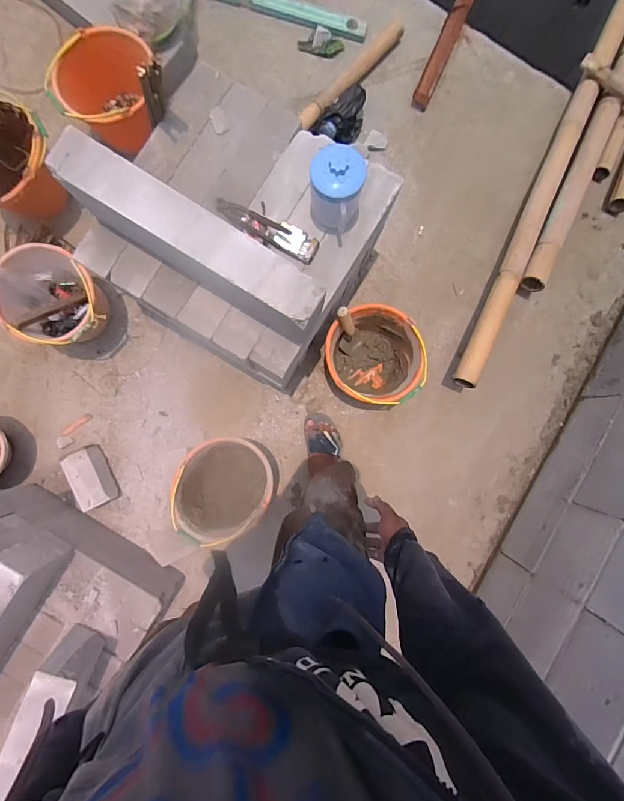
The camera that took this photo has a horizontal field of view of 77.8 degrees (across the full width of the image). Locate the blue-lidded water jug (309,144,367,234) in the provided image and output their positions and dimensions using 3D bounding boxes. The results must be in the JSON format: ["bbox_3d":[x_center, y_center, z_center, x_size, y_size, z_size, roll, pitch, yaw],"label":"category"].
[{"bbox_3d":[0.051,-0.472,0.888,0.115,0.172,0.119,0,85,-1],"label":"blue-lidded water jug"}]

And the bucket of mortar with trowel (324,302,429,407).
[{"bbox_3d":[0.190,-0.142,1.251,0.286,0.237,0.294,0,89,-2],"label":"bucket of mortar with trowel"}]

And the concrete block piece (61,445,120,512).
[{"bbox_3d":[-0.730,0.256,1.278,0.096,0.097,0.185,-24,86,-3],"label":"concrete block piece"}]

